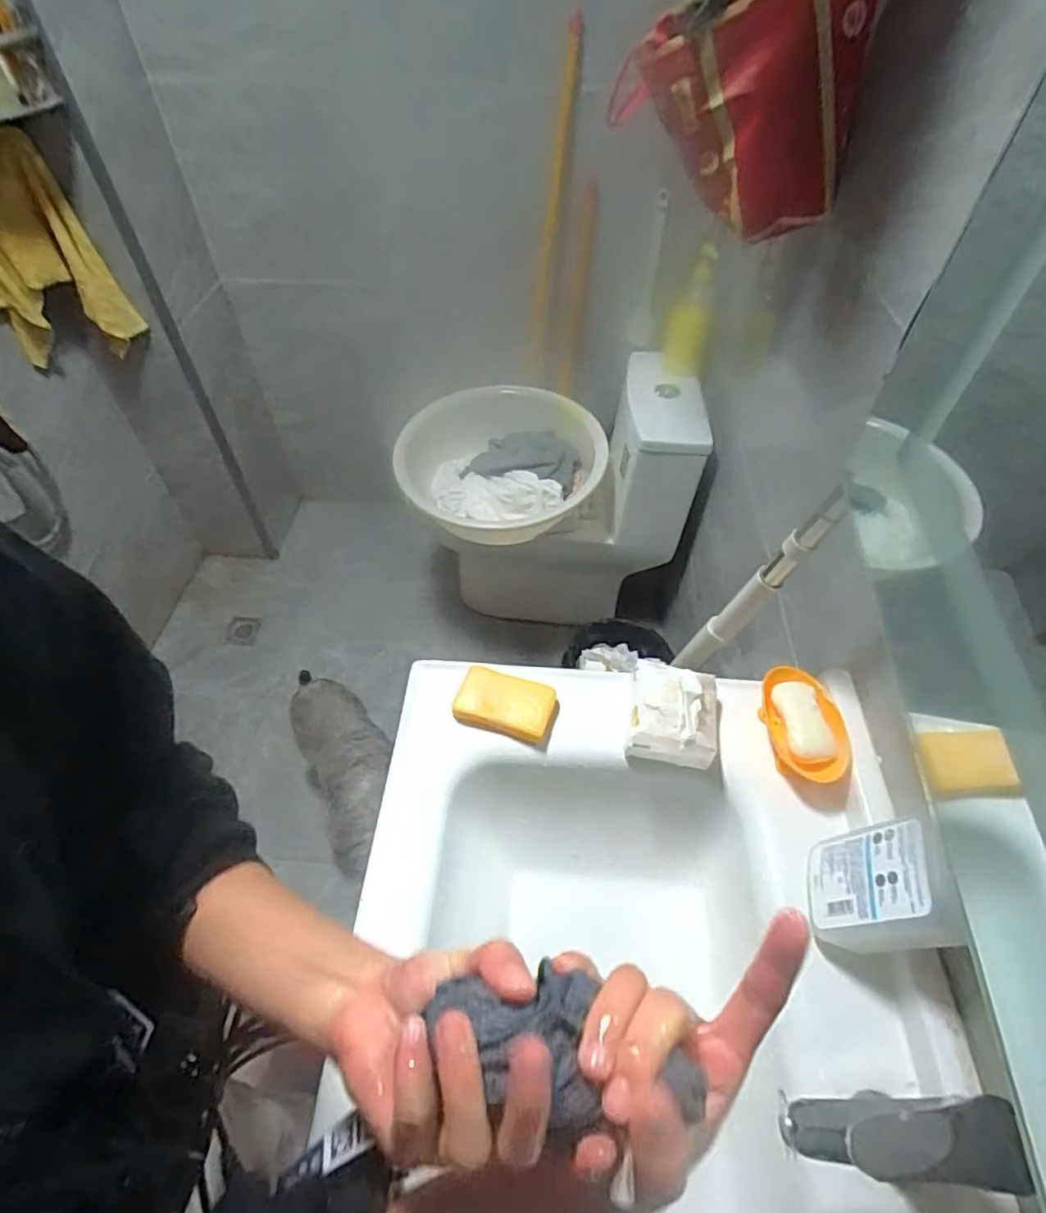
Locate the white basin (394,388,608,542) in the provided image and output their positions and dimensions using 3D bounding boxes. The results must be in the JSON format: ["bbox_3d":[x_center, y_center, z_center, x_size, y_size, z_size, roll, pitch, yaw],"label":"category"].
[{"bbox_3d":[-0.052,-0.324,1.407,0.457,0.158,0.430,-1,52,1],"label":"white basin"}]

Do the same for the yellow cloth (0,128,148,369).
[{"bbox_3d":[-0.970,-0.684,1.202,0.234,0.391,0.058,-35,43,-19],"label":"yellow cloth"}]

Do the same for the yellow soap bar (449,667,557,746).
[{"bbox_3d":[-0.019,0.108,0.685,0.105,0.021,0.065,13,54,11],"label":"yellow soap bar"}]

